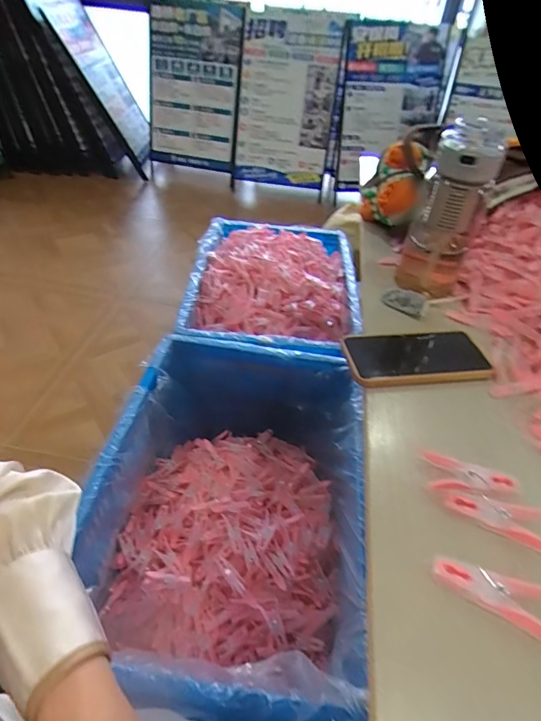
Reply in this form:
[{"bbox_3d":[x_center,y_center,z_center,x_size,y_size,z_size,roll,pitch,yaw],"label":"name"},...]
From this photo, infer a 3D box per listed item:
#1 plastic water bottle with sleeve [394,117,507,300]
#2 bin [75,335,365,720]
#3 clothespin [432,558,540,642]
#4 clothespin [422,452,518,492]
[{"bbox_3d":[0.219,-0.178,0.531,0.070,0.202,0.069,-24,48,-25],"label":"plastic water bottle with sleeve"},{"bbox_3d":[-0.079,0.275,0.832,0.421,0.279,0.675,8,42,3],"label":"bin"},{"bbox_3d":[0.152,0.161,0.292,0.077,0.015,0.039,17,43,13],"label":"clothespin"},{"bbox_3d":[0.170,0.098,0.359,0.075,0.011,0.033,7,42,2],"label":"clothespin"}]

